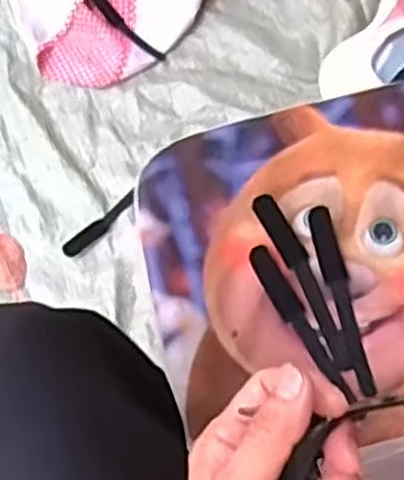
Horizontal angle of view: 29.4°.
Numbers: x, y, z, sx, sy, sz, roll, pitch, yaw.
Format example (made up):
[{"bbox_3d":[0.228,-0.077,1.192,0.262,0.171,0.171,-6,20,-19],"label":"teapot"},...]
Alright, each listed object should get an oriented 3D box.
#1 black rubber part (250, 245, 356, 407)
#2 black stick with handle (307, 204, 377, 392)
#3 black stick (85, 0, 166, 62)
[{"bbox_3d":[0.066,0.056,0.512,0.016,0.014,0.118,-28,71,-9],"label":"black rubber part"},{"bbox_3d":[0.098,0.040,0.526,0.017,0.022,0.130,-15,69,-4],"label":"black stick with handle"},{"bbox_3d":[-0.091,-0.246,0.882,0.023,0.020,0.119,-40,71,-12],"label":"black stick"}]

